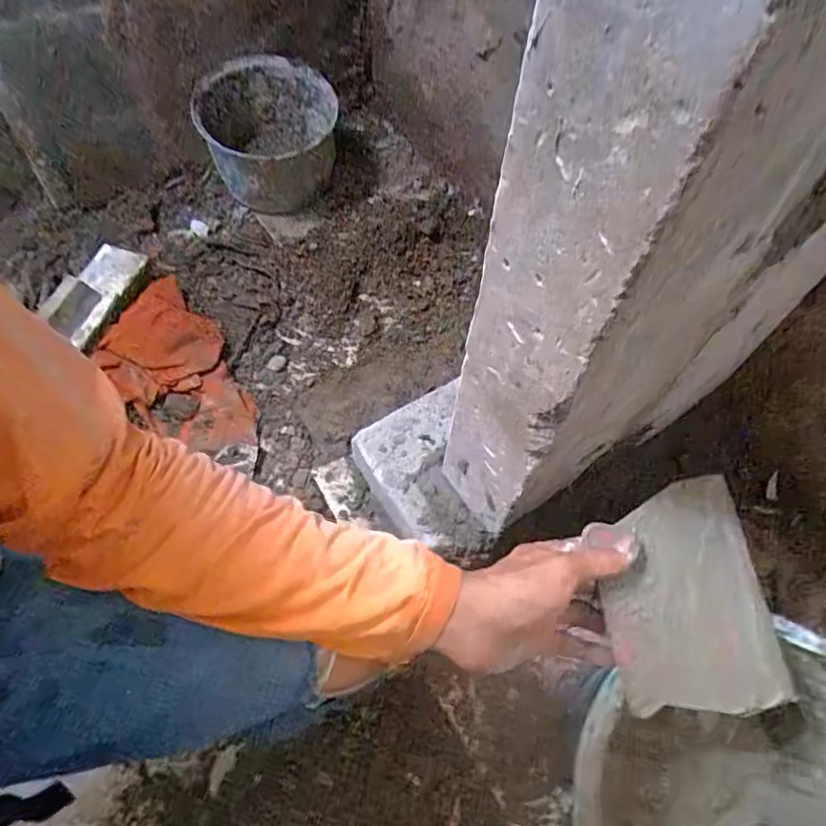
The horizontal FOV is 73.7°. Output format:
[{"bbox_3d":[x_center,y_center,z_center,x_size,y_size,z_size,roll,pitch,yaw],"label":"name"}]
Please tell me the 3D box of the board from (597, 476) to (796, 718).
[{"bbox_3d":[0.205,0.143,0.416,0.124,0.012,0.164,-14,81,-6],"label":"board"}]

